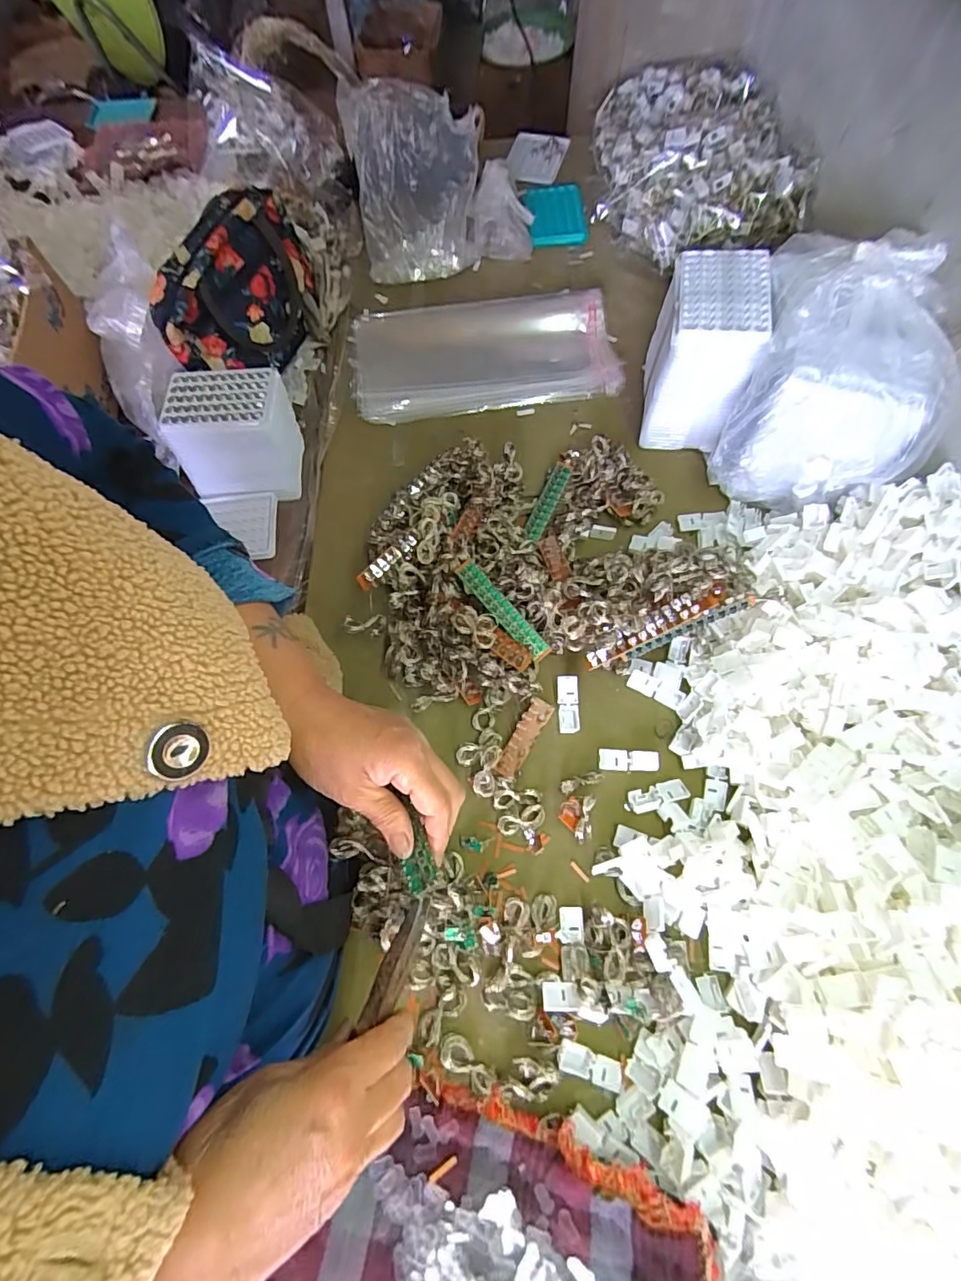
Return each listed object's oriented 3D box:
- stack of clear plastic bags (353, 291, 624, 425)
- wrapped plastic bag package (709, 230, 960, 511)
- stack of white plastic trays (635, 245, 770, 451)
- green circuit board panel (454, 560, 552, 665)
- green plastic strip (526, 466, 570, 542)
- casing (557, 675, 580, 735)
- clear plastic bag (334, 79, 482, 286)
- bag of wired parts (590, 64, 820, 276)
[{"bbox_3d":[0.004,-0.380,0.685,0.344,0.029,0.173,-5,68,0],"label":"stack of clear plastic bags"},{"bbox_3d":[0.358,-0.271,0.526,0.170,0.178,0.221,17,69,9],"label":"wrapped plastic bag package"},{"bbox_3d":[0.241,-0.311,0.577,0.090,0.152,0.133,9,68,5],"label":"stack of white plastic trays"},{"bbox_3d":[0.023,-0.031,0.526,0.022,0.011,0.127,-40,83,-13],"label":"green circuit board panel"},{"bbox_3d":[0.076,-0.160,0.595,0.021,0.009,0.101,24,70,11],"label":"green plastic strip"},{"bbox_3d":[0.088,0.063,0.510,0.020,0.009,0.055,-1,79,3],"label":"casing"},{"bbox_3d":[-0.086,-0.625,0.702,0.170,0.173,0.135,-5,68,0],"label":"clear plastic bag"},{"bbox_3d":[0.300,-0.693,0.756,0.252,0.107,0.378,-1,68,1],"label":"bag of wired parts"}]

